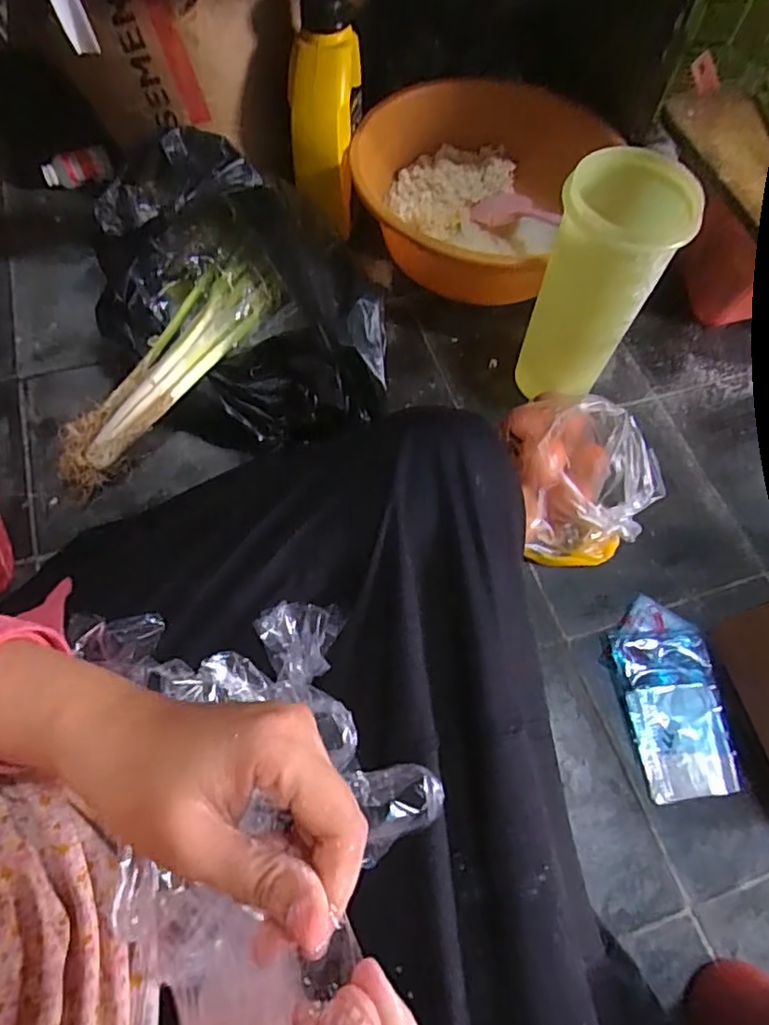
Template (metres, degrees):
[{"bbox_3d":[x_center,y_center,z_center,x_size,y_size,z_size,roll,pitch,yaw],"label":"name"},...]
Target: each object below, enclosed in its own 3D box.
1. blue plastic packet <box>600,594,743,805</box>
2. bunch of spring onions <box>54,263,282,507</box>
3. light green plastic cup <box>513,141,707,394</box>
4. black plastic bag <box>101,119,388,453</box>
[{"bbox_3d":[0.227,0.145,0.490,0.076,0.016,0.150,-6,64,-6],"label":"blue plastic packet"},{"bbox_3d":[-0.192,-0.119,0.524,0.060,0.048,0.256,42,89,16],"label":"bunch of spring onions"},{"bbox_3d":[0.173,-0.182,0.531,0.088,0.224,0.081,1,63,-3],"label":"light green plastic cup"},{"bbox_3d":[-0.115,-0.159,0.524,0.210,0.191,0.208,-25,67,-15],"label":"black plastic bag"}]

